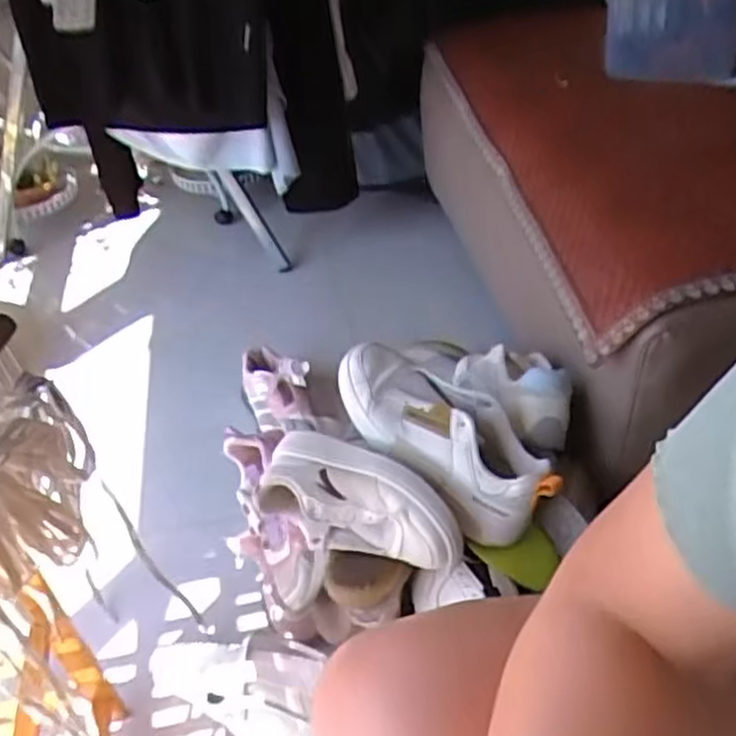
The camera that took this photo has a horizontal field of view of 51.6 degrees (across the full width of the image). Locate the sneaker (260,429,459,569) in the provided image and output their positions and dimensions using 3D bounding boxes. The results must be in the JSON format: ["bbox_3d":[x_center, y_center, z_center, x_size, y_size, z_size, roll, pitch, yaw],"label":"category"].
[{"bbox_3d":[-0.010,0.156,0.869,0.248,0.083,0.103,23,49,28],"label":"sneaker"}]

